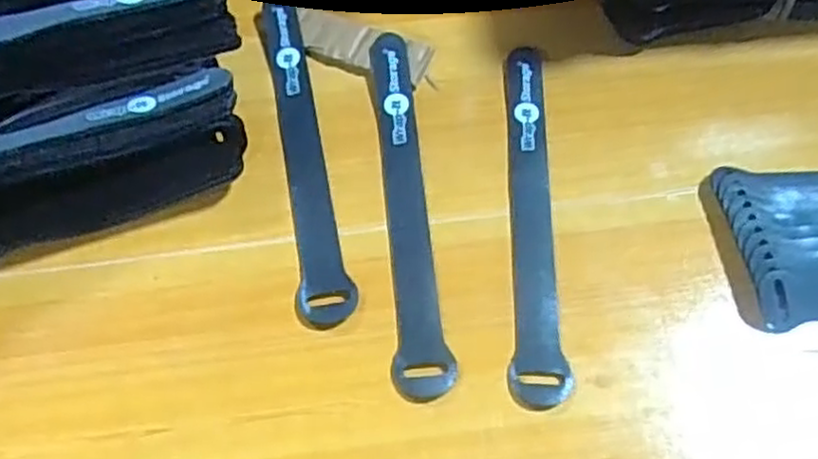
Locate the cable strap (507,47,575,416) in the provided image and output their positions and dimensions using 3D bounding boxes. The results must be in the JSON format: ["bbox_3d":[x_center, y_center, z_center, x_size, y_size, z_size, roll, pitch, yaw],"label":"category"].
[{"bbox_3d":[0.063,-0.014,0.384,0.025,0.004,0.216,3,58,-2],"label":"cable strap"}]

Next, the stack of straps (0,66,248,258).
[{"bbox_3d":[-0.178,-0.021,0.347,0.208,0.060,0.050,-27,65,-15],"label":"stack of straps"}]

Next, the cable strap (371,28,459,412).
[{"bbox_3d":[-0.001,-0.018,0.382,0.026,0.009,0.214,-5,58,0],"label":"cable strap"}]

